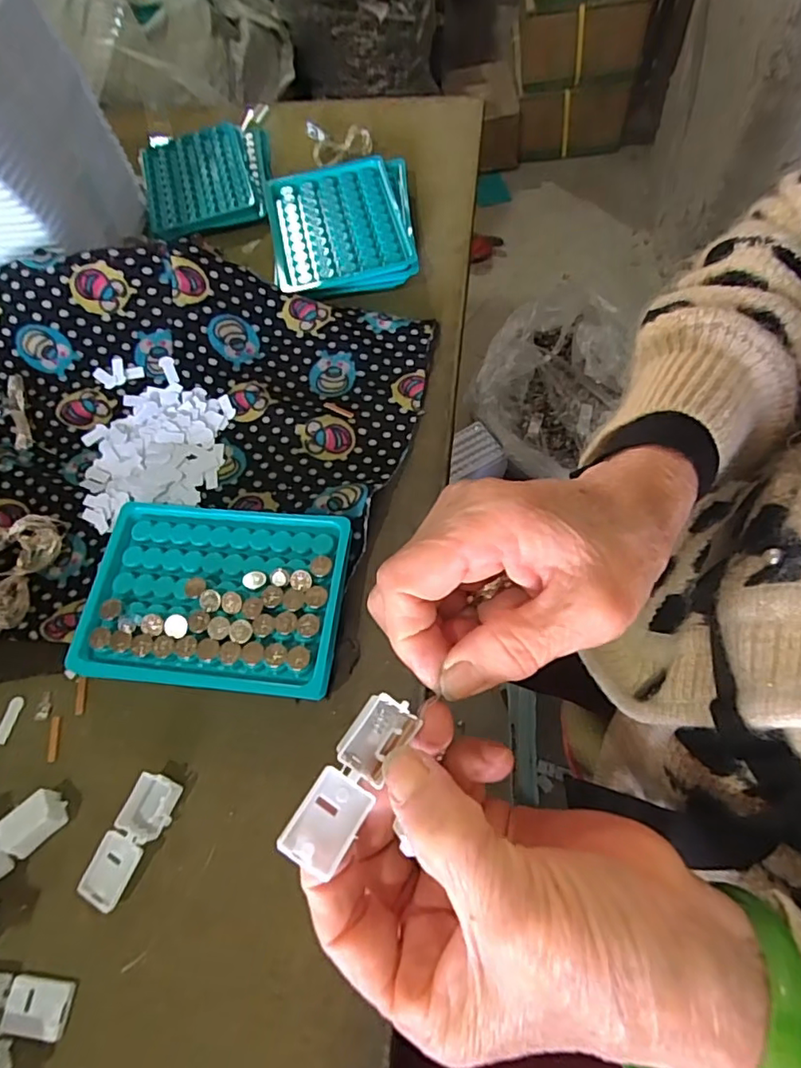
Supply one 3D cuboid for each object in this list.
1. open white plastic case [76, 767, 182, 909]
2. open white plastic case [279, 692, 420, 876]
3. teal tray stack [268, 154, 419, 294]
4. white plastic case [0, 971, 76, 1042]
[{"bbox_3d":[-0.125,0.140,0.258,0.023,0.009,0.056,25,69,17],"label":"open white plastic case"},{"bbox_3d":[-0.015,0.079,0.180,0.019,0.013,0.055,28,63,14],"label":"open white plastic case"},{"bbox_3d":[-0.043,-0.233,0.421,0.106,0.021,0.132,-11,63,1],"label":"teal tray stack"},{"bbox_3d":[-0.168,0.198,0.236,0.056,0.008,0.020,3,64,8],"label":"white plastic case"}]

